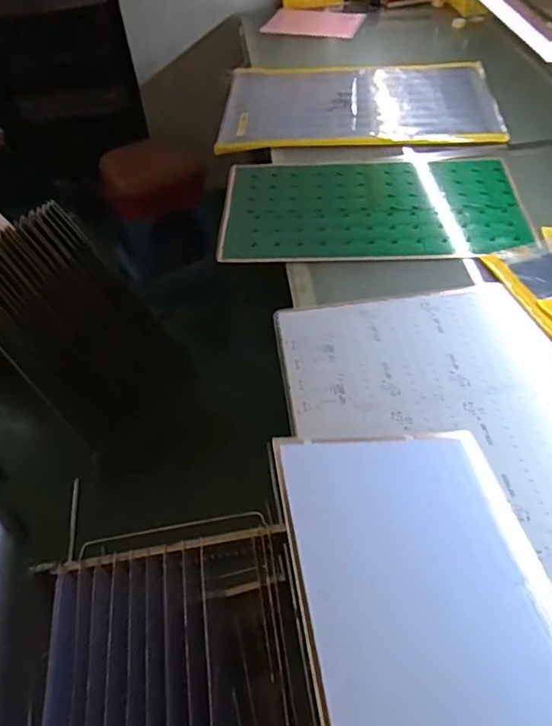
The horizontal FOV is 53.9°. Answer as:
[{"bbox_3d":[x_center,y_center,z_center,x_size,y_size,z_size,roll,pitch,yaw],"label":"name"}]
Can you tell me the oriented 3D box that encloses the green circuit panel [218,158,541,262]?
[{"bbox_3d":[0.185,-0.319,1.077,0.576,0.014,0.327,-3,50,1],"label":"green circuit panel"}]

